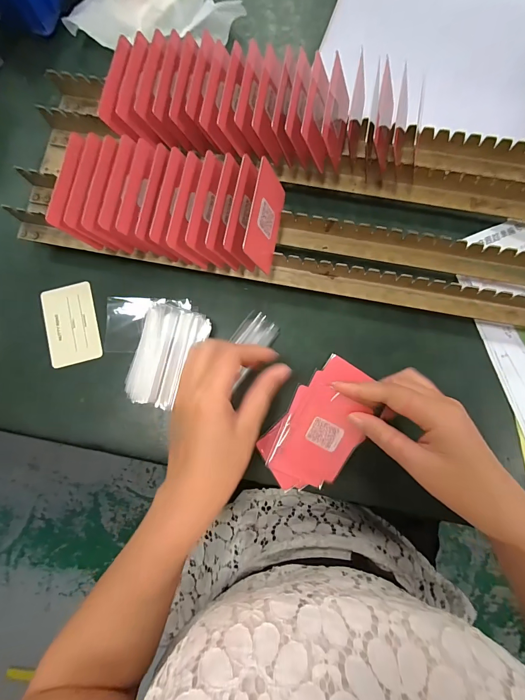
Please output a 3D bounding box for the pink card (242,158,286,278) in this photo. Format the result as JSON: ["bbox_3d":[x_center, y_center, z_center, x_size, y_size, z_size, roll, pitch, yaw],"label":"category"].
[{"bbox_3d":[0.003,-0.116,0.292,0.004,0.051,0.085,9,87,31],"label":"pink card"}]

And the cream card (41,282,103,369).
[{"bbox_3d":[-0.203,-0.028,0.348,0.053,0.004,0.085,-13,83,0],"label":"cream card"}]

